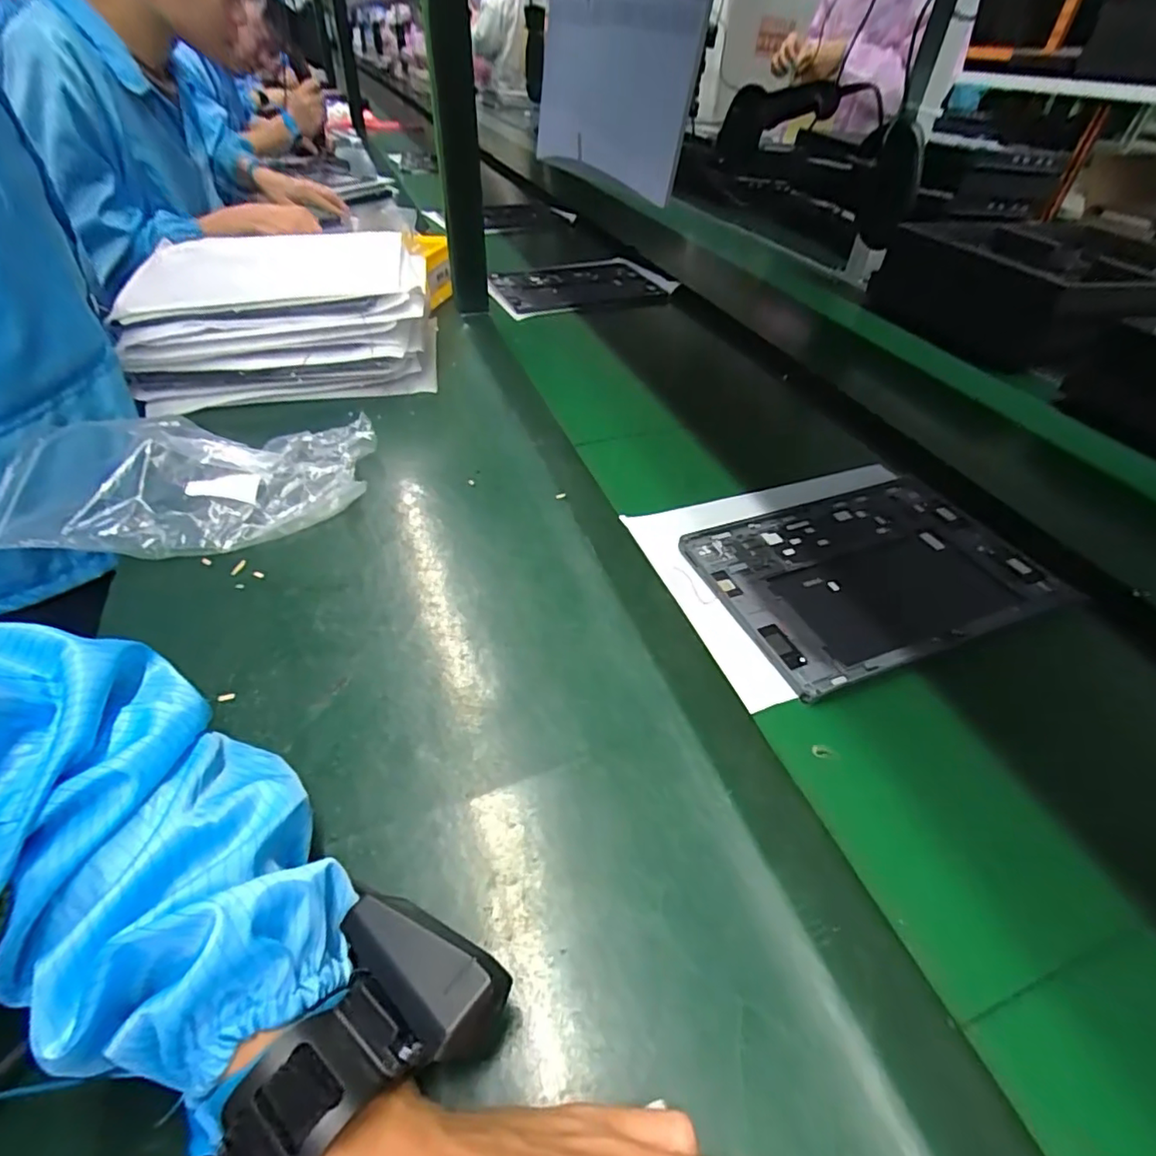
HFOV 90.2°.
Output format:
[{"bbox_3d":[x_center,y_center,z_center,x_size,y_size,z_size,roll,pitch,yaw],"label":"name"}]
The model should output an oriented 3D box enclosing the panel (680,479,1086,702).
[{"bbox_3d":[0.231,-0.008,0.452,0.258,0.005,0.168,-15,47,-16],"label":"panel"}]

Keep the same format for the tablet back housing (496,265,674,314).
[{"bbox_3d":[-0.001,-0.461,0.914,0.247,0.016,0.166,-15,48,-20],"label":"tablet back housing"}]

